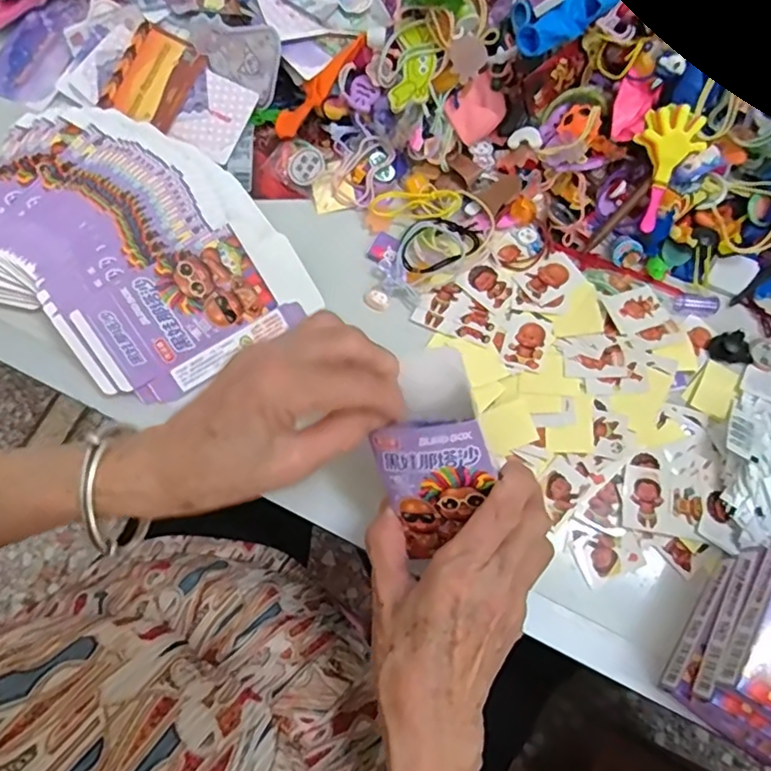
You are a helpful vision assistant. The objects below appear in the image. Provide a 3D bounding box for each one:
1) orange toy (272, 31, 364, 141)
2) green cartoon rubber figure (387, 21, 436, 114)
[{"bbox_3d":[-0.050,-0.227,0.429,0.093,0.013,0.022,-42,76,15],"label":"orange toy"},{"bbox_3d":[0.021,-0.231,0.412,0.029,0.005,0.062,11,92,5],"label":"green cartoon rubber figure"}]

